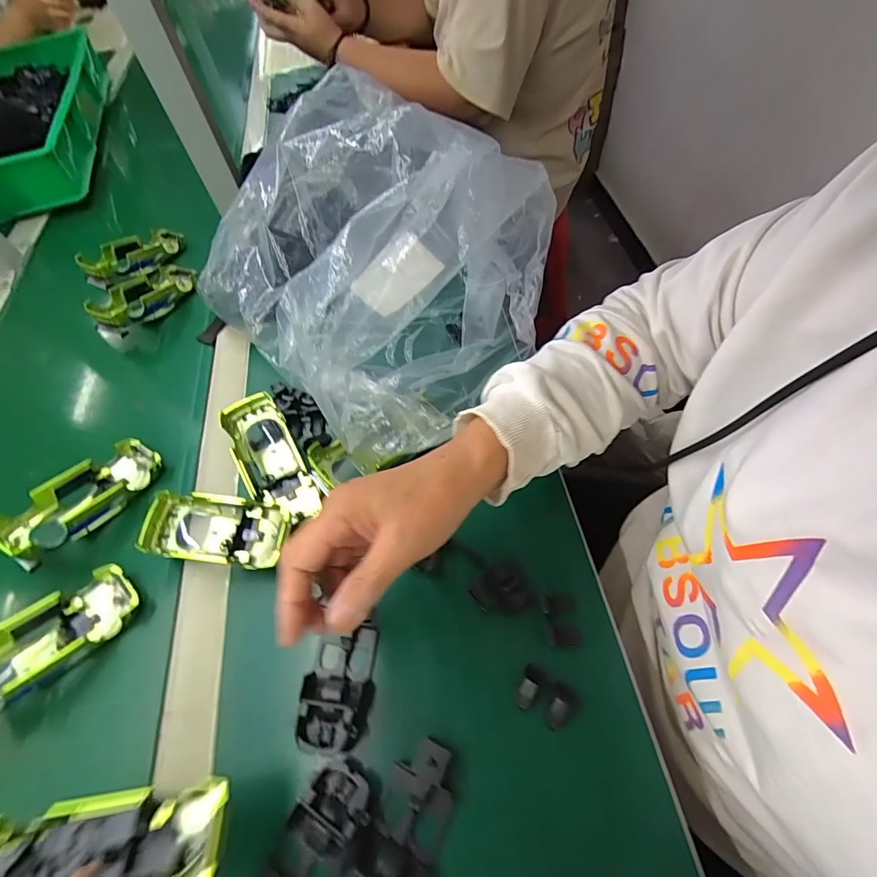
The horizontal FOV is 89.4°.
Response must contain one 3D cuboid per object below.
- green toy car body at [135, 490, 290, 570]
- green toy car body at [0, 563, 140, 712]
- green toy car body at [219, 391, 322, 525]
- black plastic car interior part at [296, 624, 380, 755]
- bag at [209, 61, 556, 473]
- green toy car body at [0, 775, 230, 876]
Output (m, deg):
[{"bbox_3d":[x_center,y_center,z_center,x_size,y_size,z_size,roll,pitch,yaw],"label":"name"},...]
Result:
[{"bbox_3d":[-0.186,0.077,0.378,0.135,0.039,0.058,5,59,8],"label":"green toy car body"},{"bbox_3d":[-0.309,0.162,0.347,0.055,0.032,0.131,38,56,24],"label":"green toy car body"},{"bbox_3d":[-0.155,0.022,0.414,0.053,0.035,0.121,-30,76,-13],"label":"green toy car body"},{"bbox_3d":[-0.072,0.178,0.320,0.046,0.024,0.079,-2,58,3],"label":"black plastic car interior part"},{"bbox_3d":[-0.080,-0.174,0.422,0.338,0.204,0.261,36,67,23],"label":"bag"},{"bbox_3d":[-0.181,0.225,0.236,0.133,0.034,0.050,-6,37,-8],"label":"green toy car body"}]

